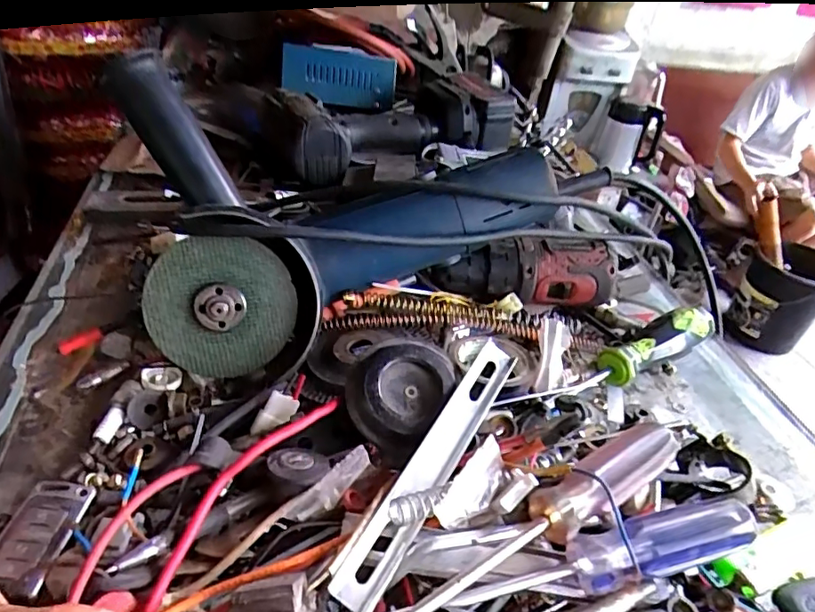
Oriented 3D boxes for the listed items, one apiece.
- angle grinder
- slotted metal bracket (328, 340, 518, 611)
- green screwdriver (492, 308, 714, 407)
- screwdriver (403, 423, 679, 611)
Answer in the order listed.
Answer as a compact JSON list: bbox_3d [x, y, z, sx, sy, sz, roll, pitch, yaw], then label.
[{"bbox_3d":[-0.047,-0.072,0.394,0.268,0.140,0.153,-15,43,-26],"label":"angle grinder"},{"bbox_3d":[0.013,0.078,0.286,0.021,0.011,0.161,45,53,-6],"label":"slotted metal bracket"},{"bbox_3d":[0.148,0.039,0.393,0.203,0.028,0.027,-17,44,-28],"label":"green screwdriver"},{"bbox_3d":[0.063,0.099,0.261,0.184,0.025,0.023,-17,43,-27],"label":"screwdriver"}]

